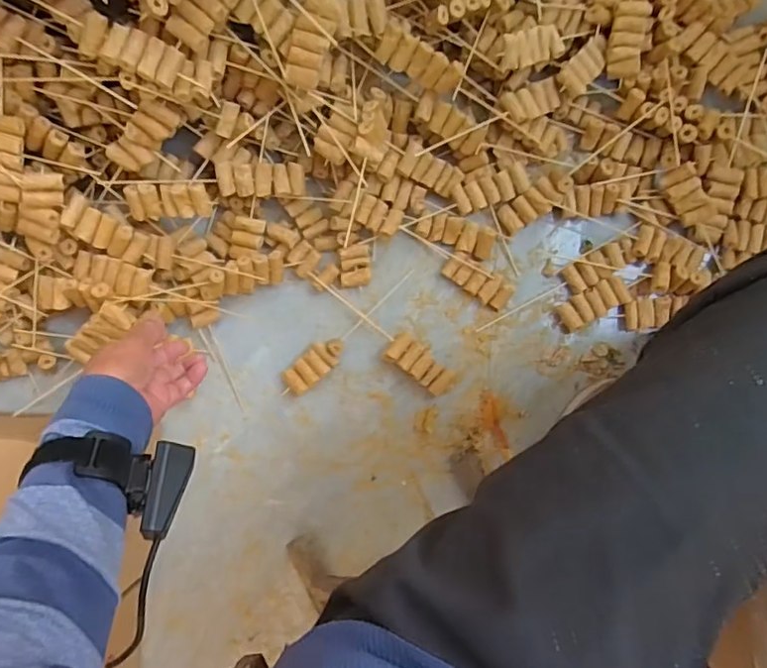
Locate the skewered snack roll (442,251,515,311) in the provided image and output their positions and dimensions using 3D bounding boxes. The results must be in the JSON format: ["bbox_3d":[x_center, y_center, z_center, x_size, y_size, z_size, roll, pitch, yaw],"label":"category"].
[{"bbox_3d":[0.123,-0.069,0.732,0.091,0.015,0.039,35,88,2],"label":"skewered snack roll"}]

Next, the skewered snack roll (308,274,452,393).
[{"bbox_3d":[-0.004,0.001,0.716,0.220,0.019,0.042,36,88,2],"label":"skewered snack roll"}]

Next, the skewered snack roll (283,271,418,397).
[{"bbox_3d":[-0.042,0.002,0.725,0.224,0.042,0.038,-39,88,-2],"label":"skewered snack roll"}]

